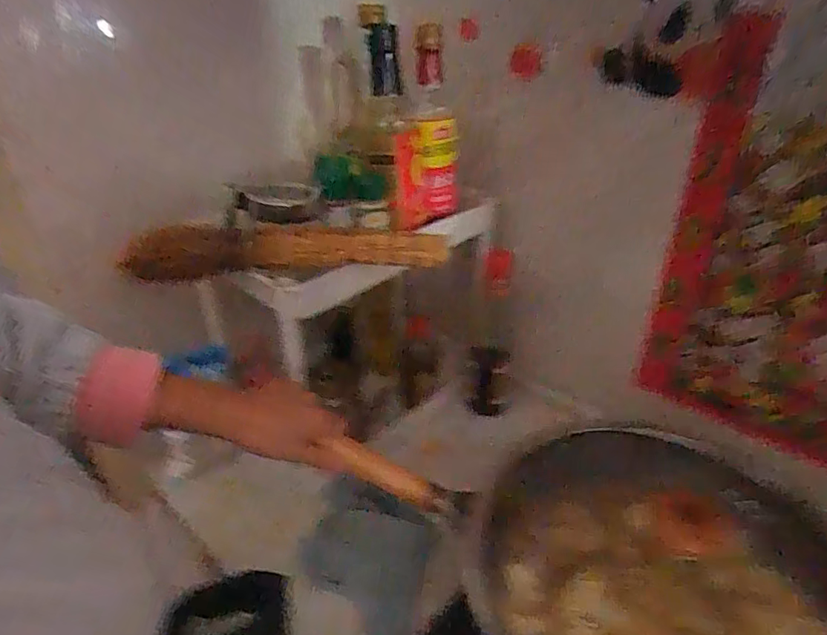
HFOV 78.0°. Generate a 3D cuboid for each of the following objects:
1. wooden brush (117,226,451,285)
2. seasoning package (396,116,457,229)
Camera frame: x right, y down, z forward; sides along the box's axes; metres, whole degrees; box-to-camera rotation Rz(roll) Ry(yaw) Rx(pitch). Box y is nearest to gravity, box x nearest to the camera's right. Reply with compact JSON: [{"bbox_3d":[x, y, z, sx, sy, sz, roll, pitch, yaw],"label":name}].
[{"bbox_3d":[-0.124,-0.062,0.496,0.310,0.050,0.023,-1,32,-2],"label":"wooden brush"},{"bbox_3d":[0.018,-0.170,0.609,0.073,0.109,0.073,2,32,2],"label":"seasoning package"}]

